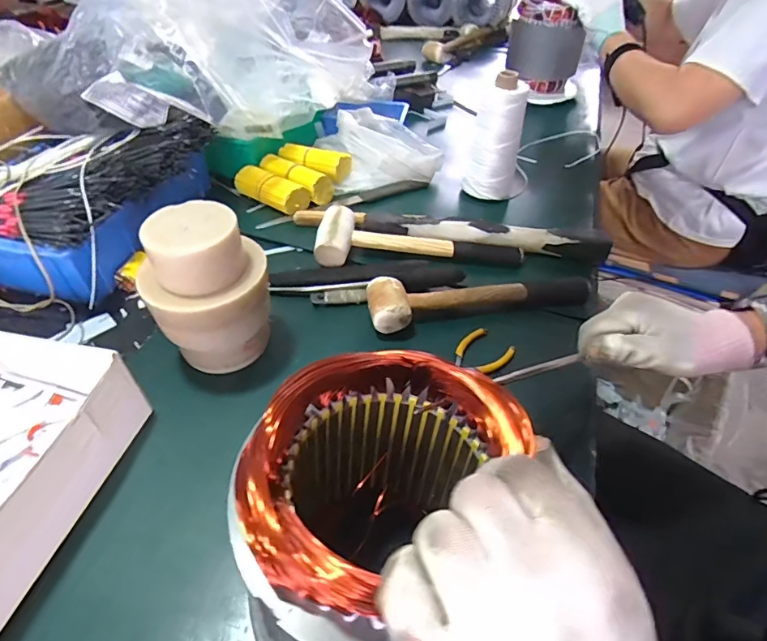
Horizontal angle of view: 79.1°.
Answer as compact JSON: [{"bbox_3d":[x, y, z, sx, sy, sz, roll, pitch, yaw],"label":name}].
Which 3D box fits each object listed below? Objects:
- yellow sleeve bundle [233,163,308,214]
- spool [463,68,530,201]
[{"bbox_3d":[-0.166,-0.191,0.680,0.126,0.035,0.045,28,50,23],"label":"yellow sleeve bundle"},{"bbox_3d":[0.172,-0.264,0.685,0.077,0.185,0.081,1,45,-1],"label":"spool"}]

